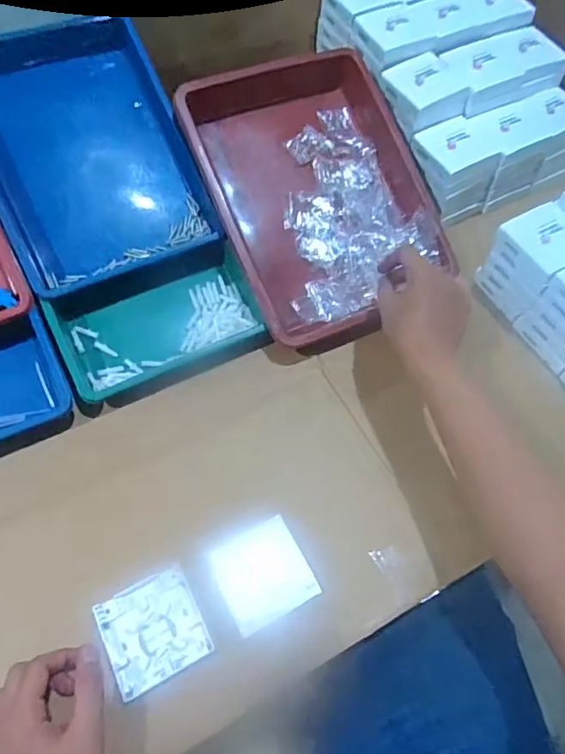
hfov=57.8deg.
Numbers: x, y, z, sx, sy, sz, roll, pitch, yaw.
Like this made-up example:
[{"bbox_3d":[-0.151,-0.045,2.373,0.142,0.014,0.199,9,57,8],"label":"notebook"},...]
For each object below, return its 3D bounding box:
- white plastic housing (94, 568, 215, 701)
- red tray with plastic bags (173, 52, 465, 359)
[{"bbox_3d":[-0.120,0.234,0.476,0.085,0.011,0.086,-25,65,-16],"label":"white plastic housing"},{"bbox_3d":[0.052,-0.228,0.673,0.276,0.095,0.355,-23,88,-9],"label":"red tray with plastic bags"}]

